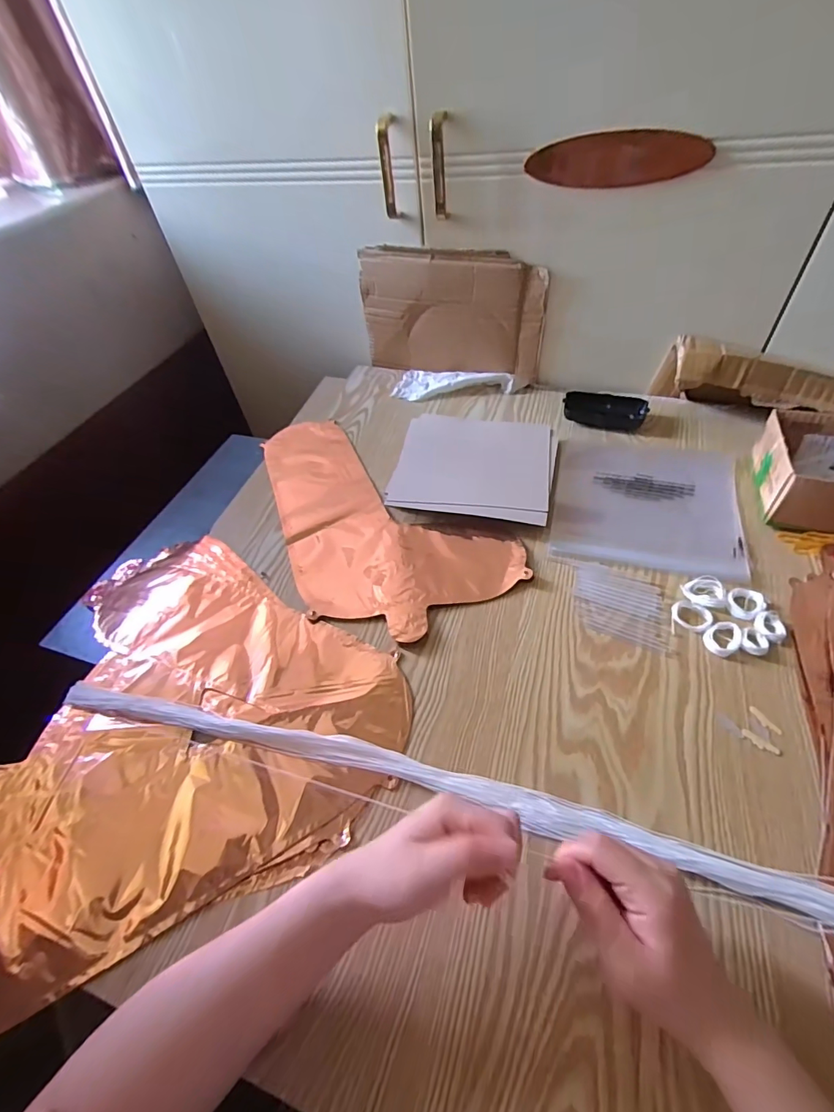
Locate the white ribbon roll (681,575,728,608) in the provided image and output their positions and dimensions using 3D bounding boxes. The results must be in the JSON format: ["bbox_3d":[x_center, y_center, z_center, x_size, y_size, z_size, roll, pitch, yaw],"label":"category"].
[{"bbox_3d":[0.286,0.035,0.463,0.035,0.007,0.036,-3,51,4],"label":"white ribbon roll"}]

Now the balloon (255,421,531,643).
[{"bbox_3d":[-0.070,-0.065,0.589,0.222,0.010,0.401,-27,53,-15],"label":"balloon"}]

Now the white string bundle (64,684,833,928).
[{"bbox_3d":[0.053,0.195,0.366,0.800,0.015,0.036,10,53,14],"label":"white string bundle"}]

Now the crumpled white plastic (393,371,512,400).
[{"bbox_3d":[0.057,-0.268,0.731,0.181,0.026,0.072,11,53,15],"label":"crumpled white plastic"}]

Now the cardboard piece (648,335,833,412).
[{"bbox_3d":[0.455,-0.229,0.611,0.250,0.082,0.070,9,52,13],"label":"cardboard piece"}]

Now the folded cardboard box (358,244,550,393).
[{"bbox_3d":[0.049,-0.354,0.699,0.272,0.178,0.026,14,54,17],"label":"folded cardboard box"}]

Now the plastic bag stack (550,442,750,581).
[{"bbox_3d":[0.268,-0.066,0.555,0.200,0.007,0.202,9,52,14],"label":"plastic bag stack"}]

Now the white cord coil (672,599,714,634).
[{"bbox_3d":[0.264,0.058,0.451,0.037,0.006,0.035,-3,51,4],"label":"white cord coil"}]

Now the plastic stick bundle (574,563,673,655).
[{"bbox_3d":[0.207,0.047,0.468,0.097,0.004,0.078,20,56,21],"label":"plastic stick bundle"}]

